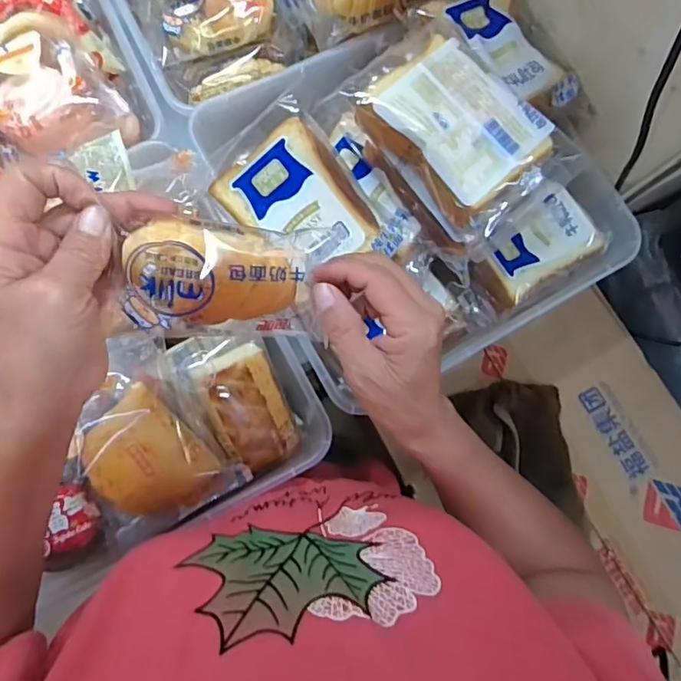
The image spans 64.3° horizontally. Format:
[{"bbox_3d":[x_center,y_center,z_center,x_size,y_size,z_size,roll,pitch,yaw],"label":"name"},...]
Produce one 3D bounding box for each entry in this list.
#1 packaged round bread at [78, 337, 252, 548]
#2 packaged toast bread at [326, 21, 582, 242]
[{"bbox_3d":[-0.140,0.069,0.388,0.097,0.045,0.126,-30,84,-7],"label":"packaged round bread"},{"bbox_3d":[0.077,-0.146,0.367,0.133,0.039,0.097,41,81,3],"label":"packaged toast bread"}]

